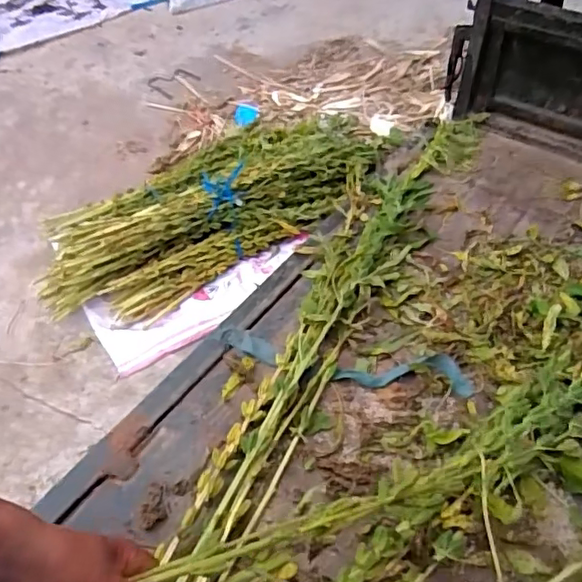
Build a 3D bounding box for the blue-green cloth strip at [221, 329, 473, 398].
[{"bbox_3d":[0.083,0.109,0.904,0.388,0.028,0.061,5,50,8],"label":"blue-green cloth strip"}]

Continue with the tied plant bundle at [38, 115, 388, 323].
[{"bbox_3d":[-0.217,-0.337,1.848,1.235,0.206,0.555,-28,54,-19],"label":"tied plant bundle"}]

